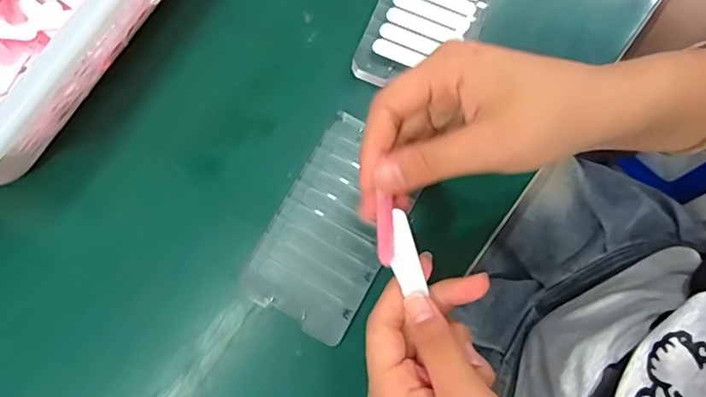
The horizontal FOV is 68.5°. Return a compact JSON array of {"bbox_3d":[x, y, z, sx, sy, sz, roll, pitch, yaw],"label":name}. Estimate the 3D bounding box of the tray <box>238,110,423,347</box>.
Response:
[{"bbox_3d":[-0.009,0.016,0.305,0.067,0.011,0.118,29,78,5],"label":"tray"}]

